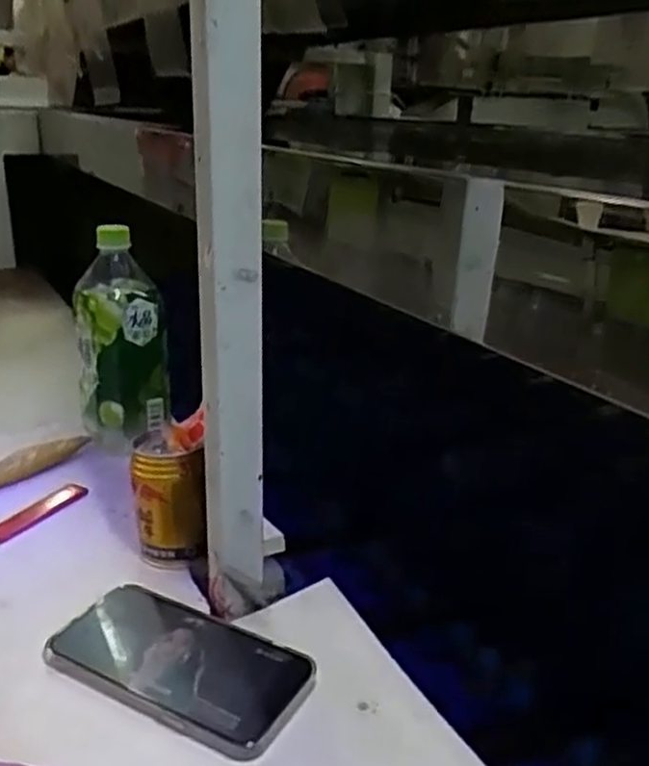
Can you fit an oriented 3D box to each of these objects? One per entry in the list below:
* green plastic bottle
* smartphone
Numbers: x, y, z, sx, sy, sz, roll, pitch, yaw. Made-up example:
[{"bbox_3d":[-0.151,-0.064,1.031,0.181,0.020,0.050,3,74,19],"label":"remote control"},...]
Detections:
[{"bbox_3d":[-0.199,-0.038,0.748,0.081,0.203,0.075,-7,23,-21],"label":"green plastic bottle"},{"bbox_3d":[-0.092,0.174,0.478,0.165,0.011,0.085,11,23,24],"label":"smartphone"}]

